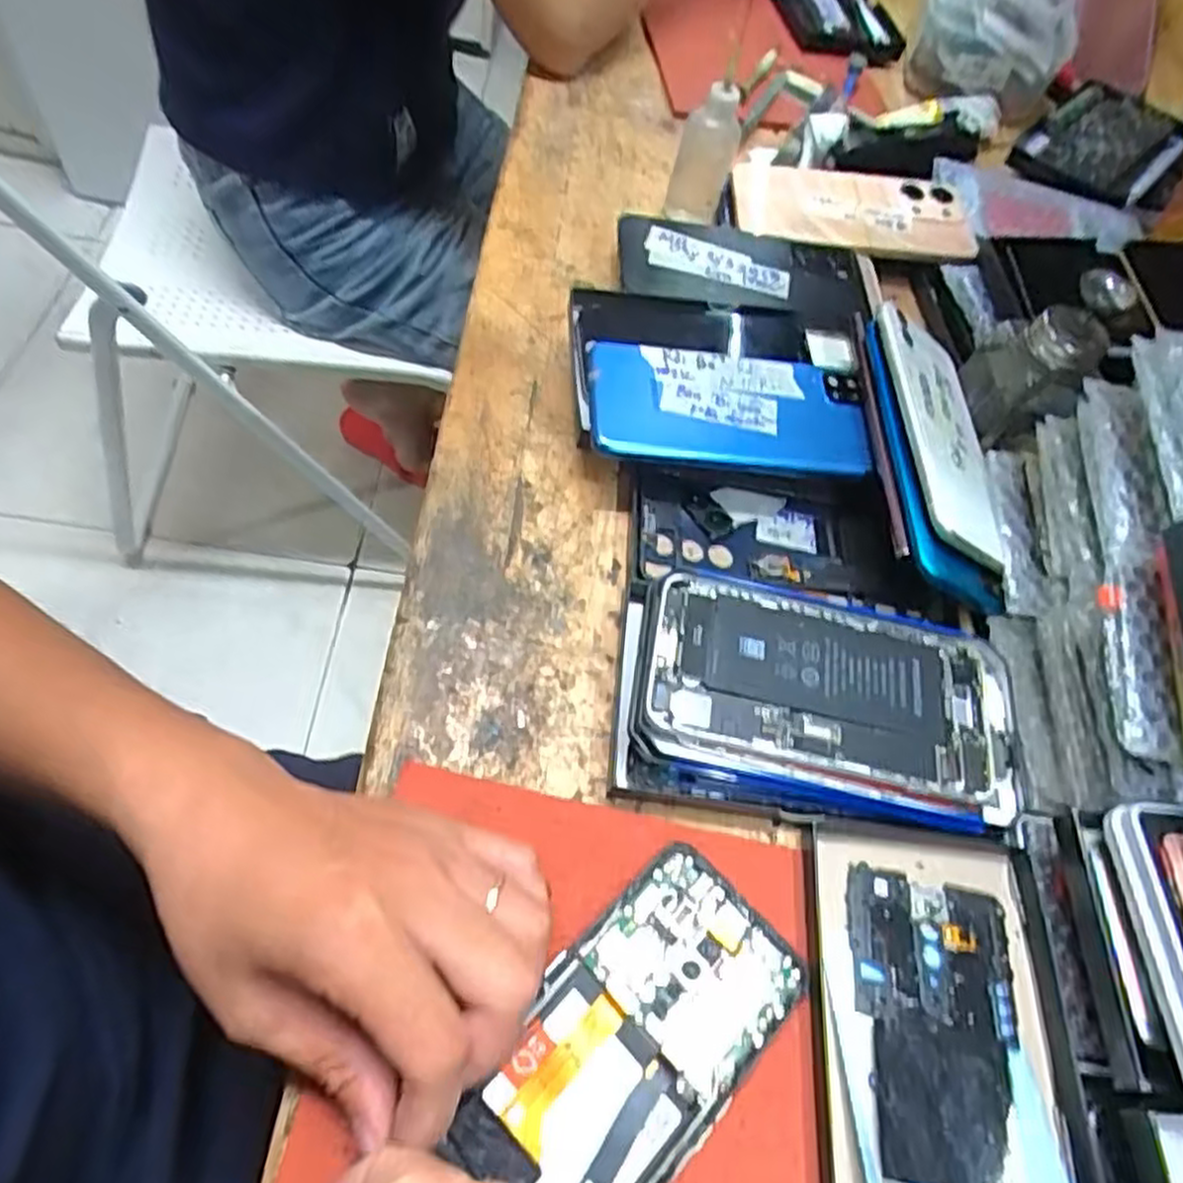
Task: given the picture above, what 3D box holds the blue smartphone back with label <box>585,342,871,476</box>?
[{"bbox_3d":[0.074,-0.097,0.419,0.151,0.008,0.070,5,73,-9],"label":"blue smartphone back with label"}]

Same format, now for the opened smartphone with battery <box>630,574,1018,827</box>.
[{"bbox_3d":[0.107,0.046,0.351,0.171,0.006,0.086,12,62,-4],"label":"opened smartphone with battery"}]

